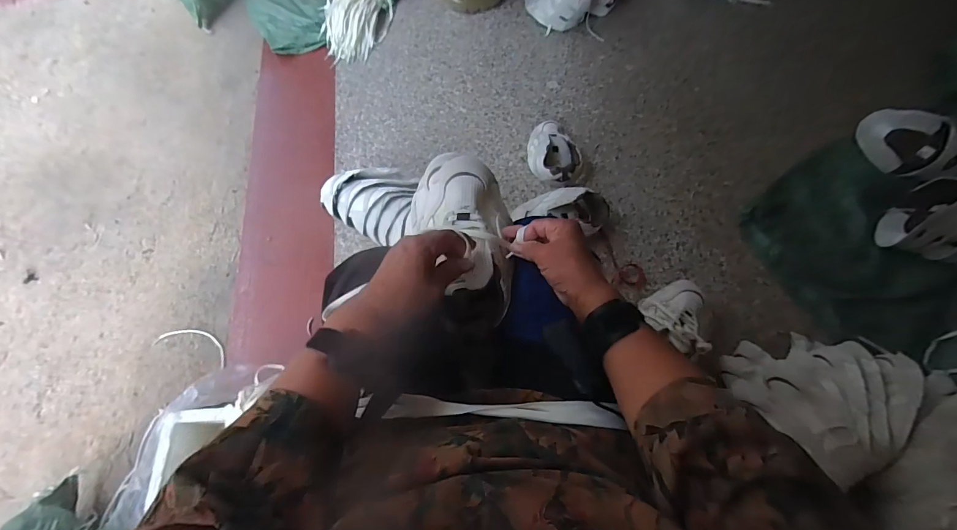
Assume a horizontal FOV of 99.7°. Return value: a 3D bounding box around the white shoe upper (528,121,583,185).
[{"bbox_3d":[0.192,-0.302,1.057,0.122,0.068,0.223,-5,67,-4],"label":"white shoe upper"}]

